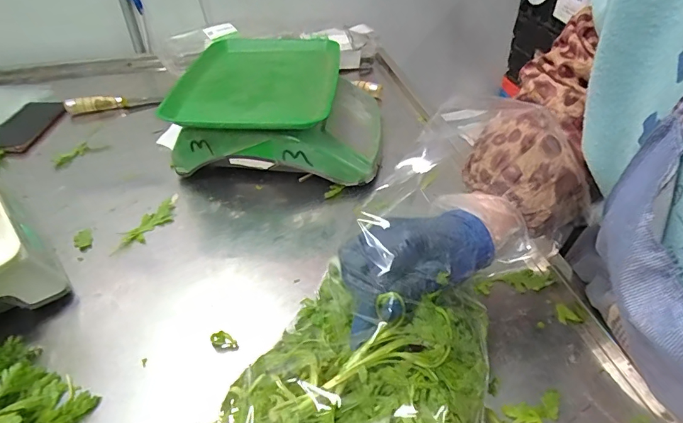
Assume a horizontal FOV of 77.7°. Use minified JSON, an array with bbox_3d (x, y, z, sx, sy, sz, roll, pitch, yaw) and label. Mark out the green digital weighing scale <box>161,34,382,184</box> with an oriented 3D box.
[{"bbox_3d":[-0.085,-0.160,0.665,0.298,0.124,0.296,-2,40,-1],"label":"green digital weighing scale"}]

